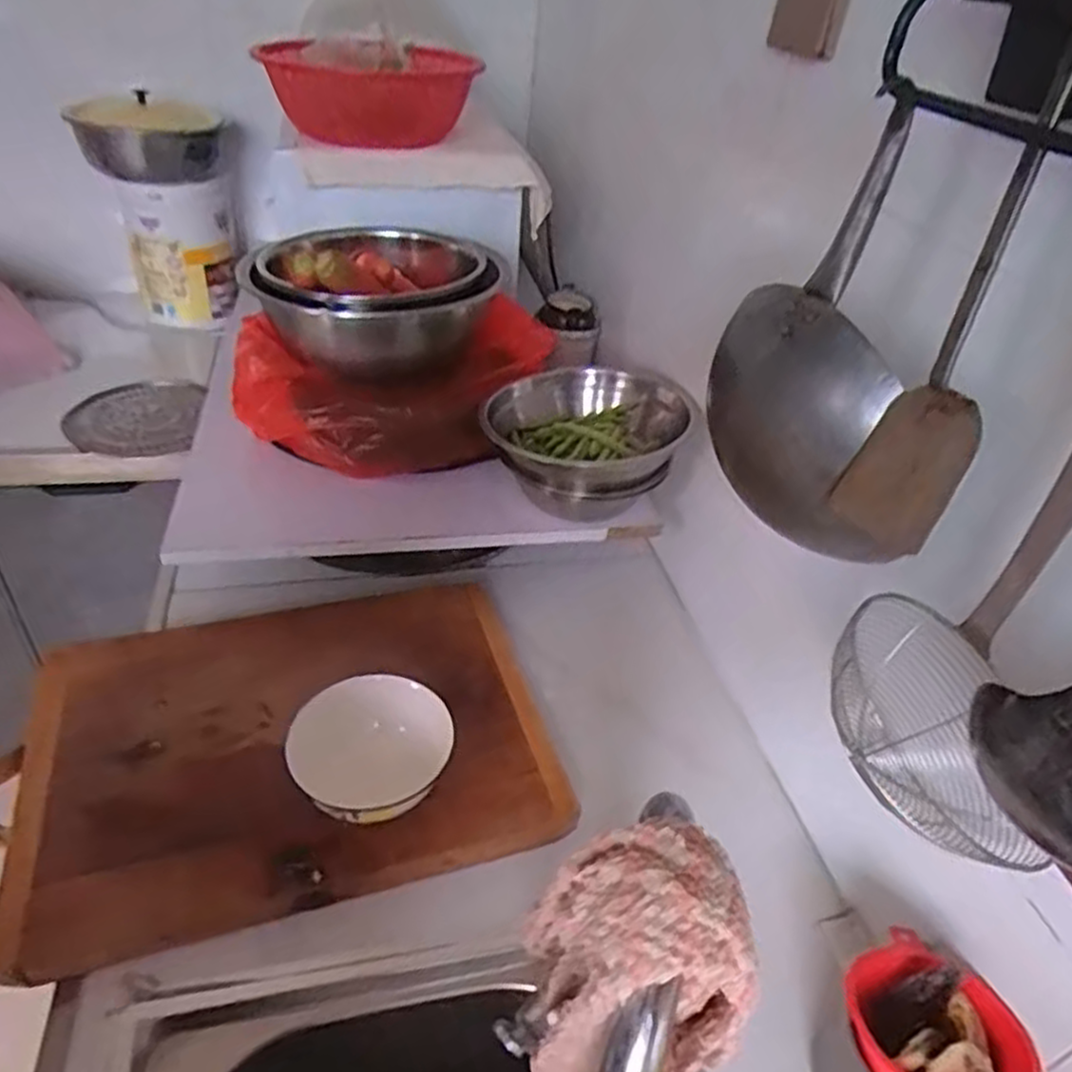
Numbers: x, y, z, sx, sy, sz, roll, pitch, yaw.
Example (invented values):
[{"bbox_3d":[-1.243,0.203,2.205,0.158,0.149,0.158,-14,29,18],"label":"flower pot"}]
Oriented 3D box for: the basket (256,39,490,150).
[{"bbox_3d":[-0.203,-0.542,0.942,0.259,0.096,0.273,-3,38,-12],"label":"basket"}]

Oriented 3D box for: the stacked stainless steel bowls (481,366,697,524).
[{"bbox_3d":[0.053,-0.112,0.856,0.210,0.109,0.211,4,37,-3],"label":"stacked stainless steel bowls"}]

